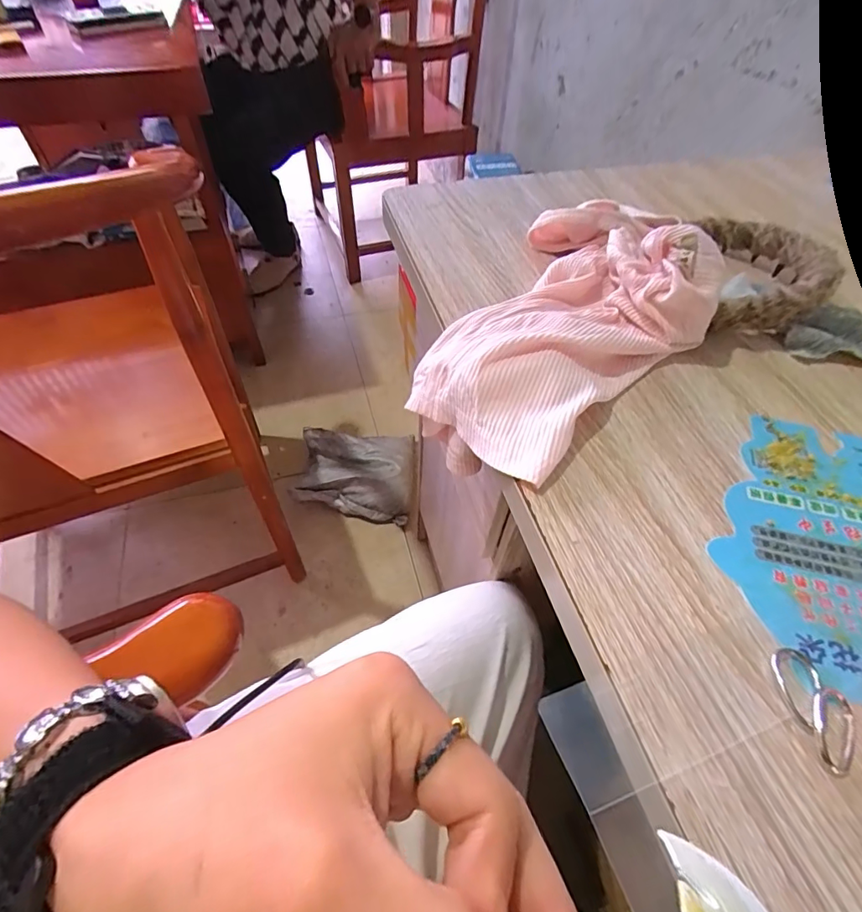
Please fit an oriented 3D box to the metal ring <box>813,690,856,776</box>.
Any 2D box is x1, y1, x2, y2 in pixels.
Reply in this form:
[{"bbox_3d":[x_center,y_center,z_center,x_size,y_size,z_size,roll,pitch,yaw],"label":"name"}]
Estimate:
[{"bbox_3d":[0.174,0.118,0.205,0.016,0.005,0.033,12,66,6],"label":"metal ring"}]

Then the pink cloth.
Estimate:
[{"bbox_3d":[0.103,-0.096,0.347,0.160,0.098,0.278,27,56,17],"label":"pink cloth"}]

